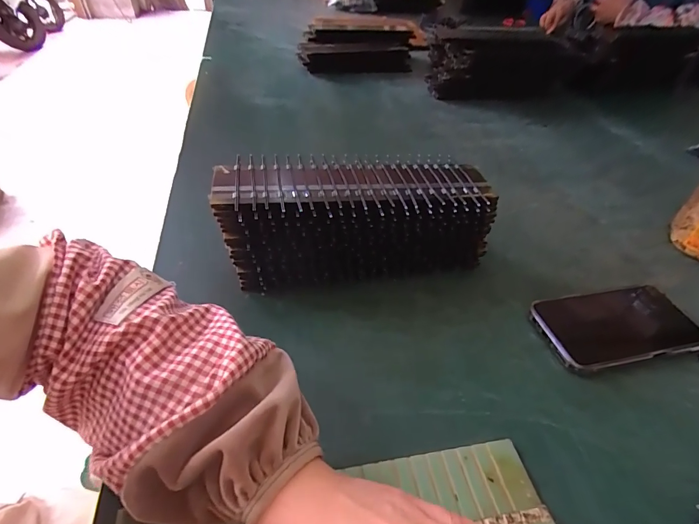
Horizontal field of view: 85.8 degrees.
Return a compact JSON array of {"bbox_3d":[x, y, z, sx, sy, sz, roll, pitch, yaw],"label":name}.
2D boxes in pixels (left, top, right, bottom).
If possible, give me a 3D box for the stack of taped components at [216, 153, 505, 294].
[{"bbox_3d":[0.008,-0.037,0.388,0.272,0.101,0.105,-4,44,-11],"label":"stack of taped components"}]

